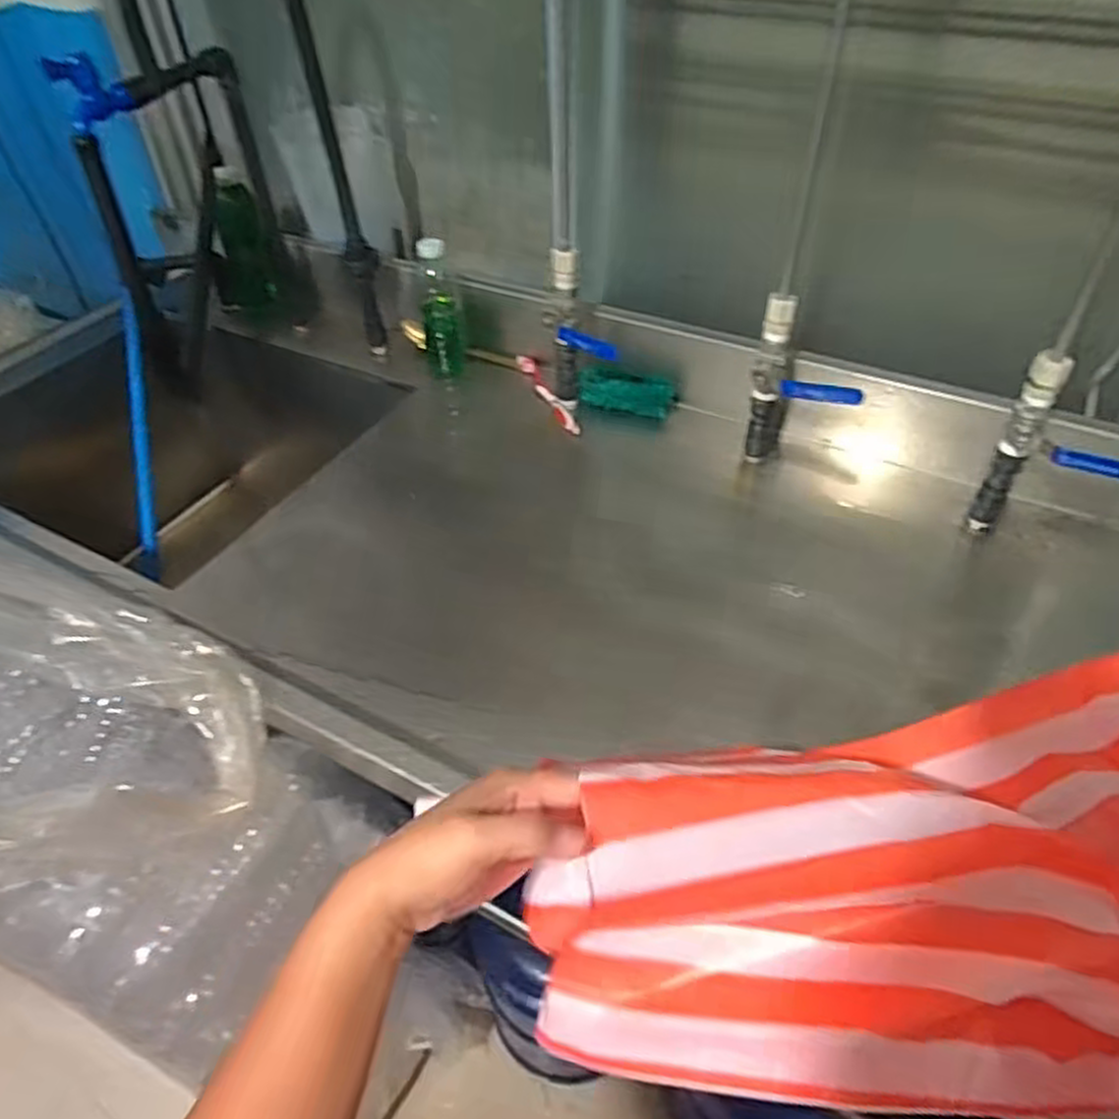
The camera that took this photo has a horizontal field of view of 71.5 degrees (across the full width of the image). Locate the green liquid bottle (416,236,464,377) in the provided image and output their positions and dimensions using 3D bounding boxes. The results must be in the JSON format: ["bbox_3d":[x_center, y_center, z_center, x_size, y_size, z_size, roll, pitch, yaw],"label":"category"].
[{"bbox_3d":[-0.161,-0.328,1.067,0.055,0.161,0.055,-6,45,-5],"label":"green liquid bottle"}]

